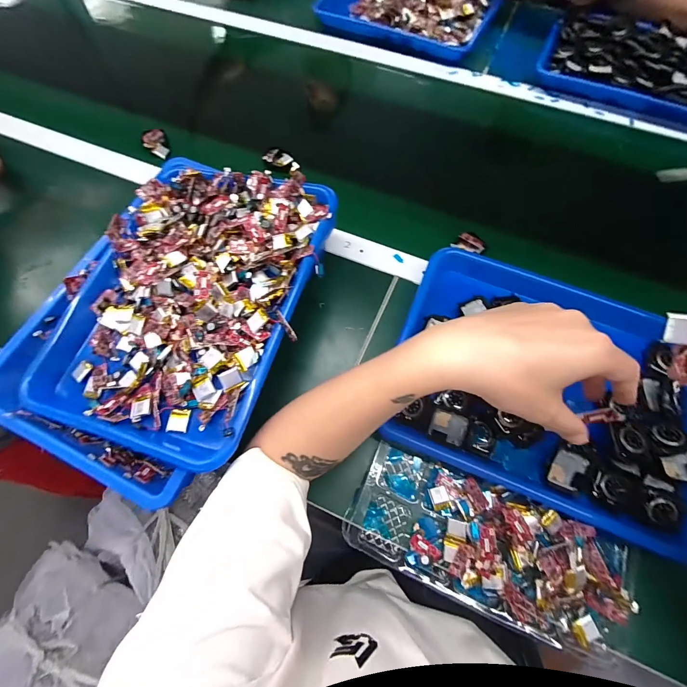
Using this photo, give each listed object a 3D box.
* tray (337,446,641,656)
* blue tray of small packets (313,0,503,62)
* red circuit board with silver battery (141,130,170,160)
[{"bbox_3d":[0.136,0.192,0.325,0.253,0.039,0.104,22,69,9],"label":"tray"},{"bbox_3d":[0.127,-0.682,0.688,0.338,0.046,0.210,28,70,11],"label":"blue tray of small packets"},{"bbox_3d":[-0.311,-0.329,0.561,0.036,0.015,0.058,-20,69,-8],"label":"red circuit board with silver battery"}]

